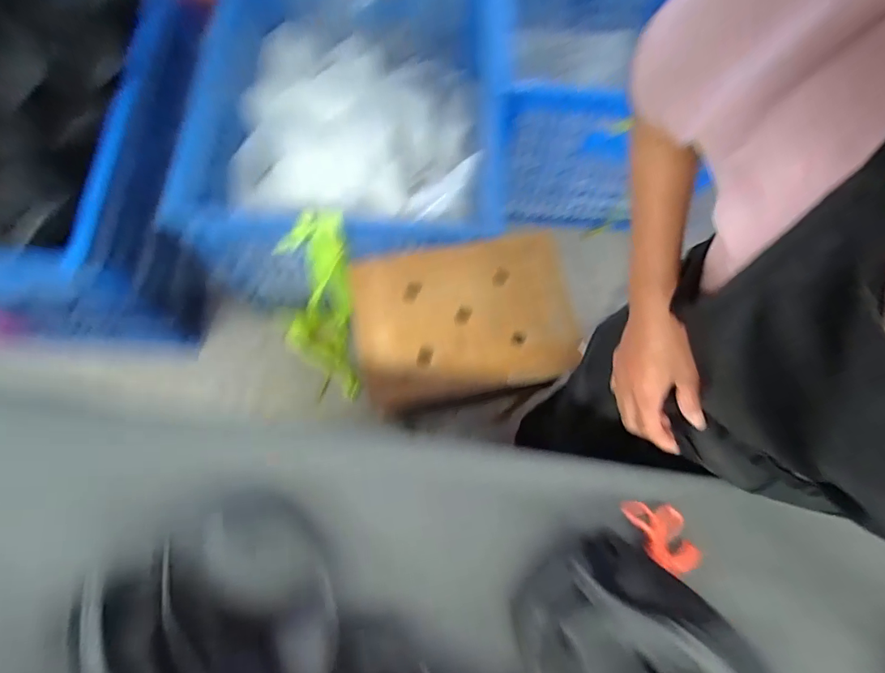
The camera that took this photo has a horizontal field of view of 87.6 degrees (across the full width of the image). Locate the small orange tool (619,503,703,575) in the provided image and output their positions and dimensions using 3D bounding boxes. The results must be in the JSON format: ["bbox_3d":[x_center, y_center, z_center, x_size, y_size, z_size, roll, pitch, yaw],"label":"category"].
[{"bbox_3d":[0.199,0.174,0.413,0.046,0.021,0.070,-31,73,-14],"label":"small orange tool"}]

